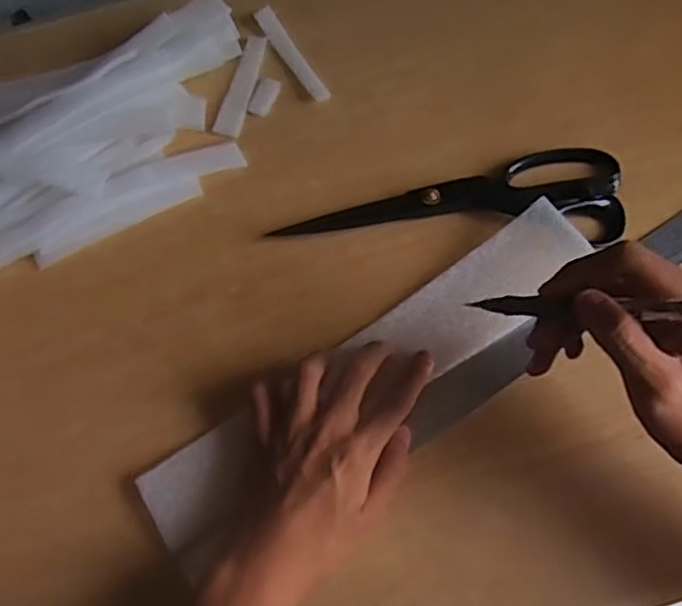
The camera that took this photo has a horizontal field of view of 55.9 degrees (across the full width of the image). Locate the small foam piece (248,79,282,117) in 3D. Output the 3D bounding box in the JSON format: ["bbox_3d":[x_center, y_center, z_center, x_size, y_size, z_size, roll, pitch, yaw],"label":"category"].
[{"bbox_3d":[-0.061,-0.165,0.515,0.019,0.004,0.035,17,69,12],"label":"small foam piece"}]

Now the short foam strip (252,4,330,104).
[{"bbox_3d":[-0.039,-0.204,0.524,0.015,0.004,0.111,-30,67,-8],"label":"short foam strip"}]

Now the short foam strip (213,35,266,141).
[{"bbox_3d":[-0.080,-0.177,0.523,0.021,0.004,0.100,9,68,9],"label":"short foam strip"}]

